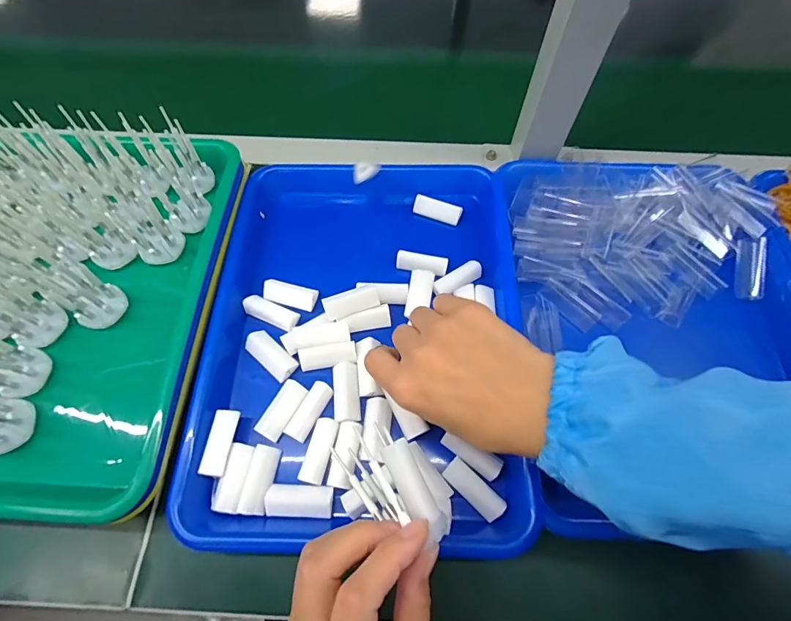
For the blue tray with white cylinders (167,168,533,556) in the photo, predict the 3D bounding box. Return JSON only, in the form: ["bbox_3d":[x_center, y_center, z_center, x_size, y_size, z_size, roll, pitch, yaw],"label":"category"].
[{"bbox_3d":[-0.026,0.011,0.345,0.248,0.036,0.331,3,64,1],"label":"blue tray with white cylinders"}]

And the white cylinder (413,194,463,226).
[{"bbox_3d":[0.041,-0.099,0.402,0.047,0.014,0.014,22,65,10],"label":"white cylinder"}]

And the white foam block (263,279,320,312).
[{"bbox_3d":[-0.093,-0.014,0.359,0.046,0.010,0.019,12,64,5],"label":"white foam block"}]

